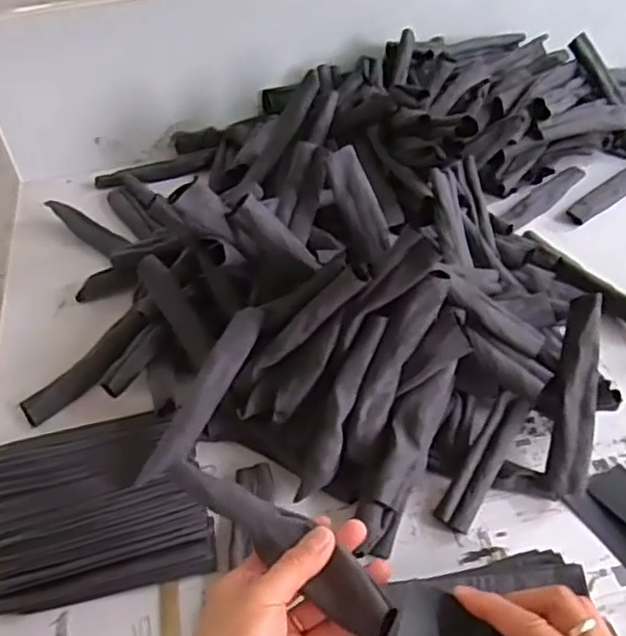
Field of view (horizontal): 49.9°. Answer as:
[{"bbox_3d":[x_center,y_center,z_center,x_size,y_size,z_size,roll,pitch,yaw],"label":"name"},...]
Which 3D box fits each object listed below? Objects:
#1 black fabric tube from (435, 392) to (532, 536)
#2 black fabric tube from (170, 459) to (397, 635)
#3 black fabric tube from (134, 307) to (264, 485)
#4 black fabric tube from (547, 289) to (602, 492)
[{"bbox_3d":[0.159,0.134,0.625,0.032,0.031,0.138,25,65,26],"label":"black fabric tube"},{"bbox_3d":[-0.023,0.138,0.433,0.181,0.016,0.033,29,54,31],"label":"black fabric tube"},{"bbox_3d":[-0.096,0.068,0.603,0.031,0.015,0.177,23,73,25],"label":"black fabric tube"},{"bbox_3d":[0.241,0.068,0.612,0.033,0.017,0.179,9,78,13],"label":"black fabric tube"}]

